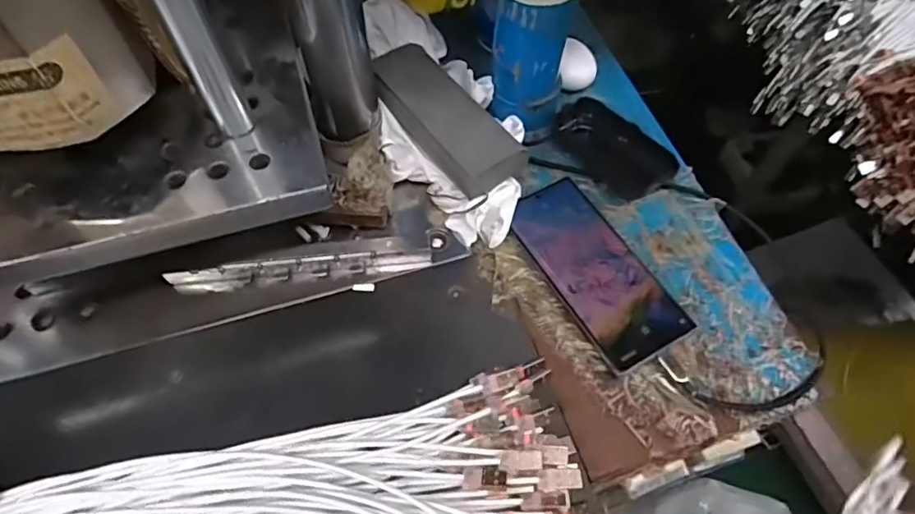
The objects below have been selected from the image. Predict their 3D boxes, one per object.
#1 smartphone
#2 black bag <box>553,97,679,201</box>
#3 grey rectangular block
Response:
[{"bbox_3d":[0.103,0.007,0.431,0.072,0.009,0.157,-25,64,-15],"label":"smartphone"},{"bbox_3d":[0.133,-0.093,0.482,0.049,0.030,0.106,-37,67,-20],"label":"black bag"},{"bbox_3d":[-0.014,-0.118,0.470,0.060,0.026,0.156,-31,65,-18],"label":"grey rectangular block"}]

